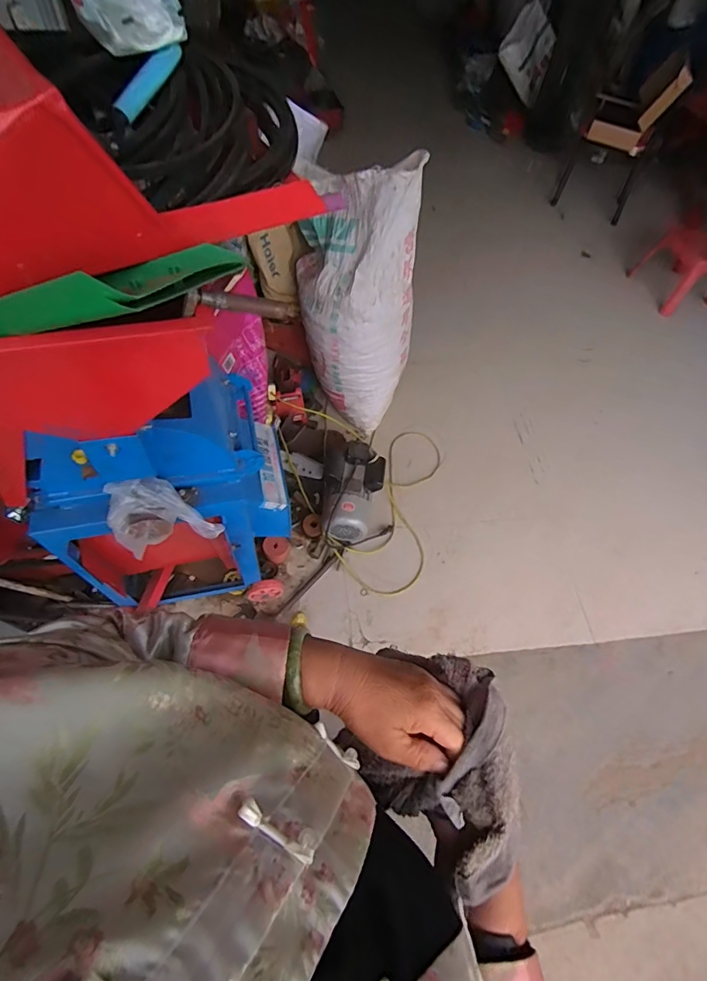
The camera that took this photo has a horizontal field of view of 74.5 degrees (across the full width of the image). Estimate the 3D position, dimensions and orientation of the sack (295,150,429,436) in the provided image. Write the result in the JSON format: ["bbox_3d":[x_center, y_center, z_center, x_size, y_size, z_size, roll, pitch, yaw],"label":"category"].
[{"bbox_3d":[0.019,-0.606,1.575,0.388,0.848,0.304,-5,38,-8],"label":"sack"}]

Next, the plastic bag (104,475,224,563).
[{"bbox_3d":[-0.368,0.045,0.899,0.186,0.146,0.100,-9,59,-10],"label":"plastic bag"}]

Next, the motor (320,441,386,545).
[{"bbox_3d":[-0.008,0.013,1.571,0.200,0.199,0.313,9,58,1],"label":"motor"}]

